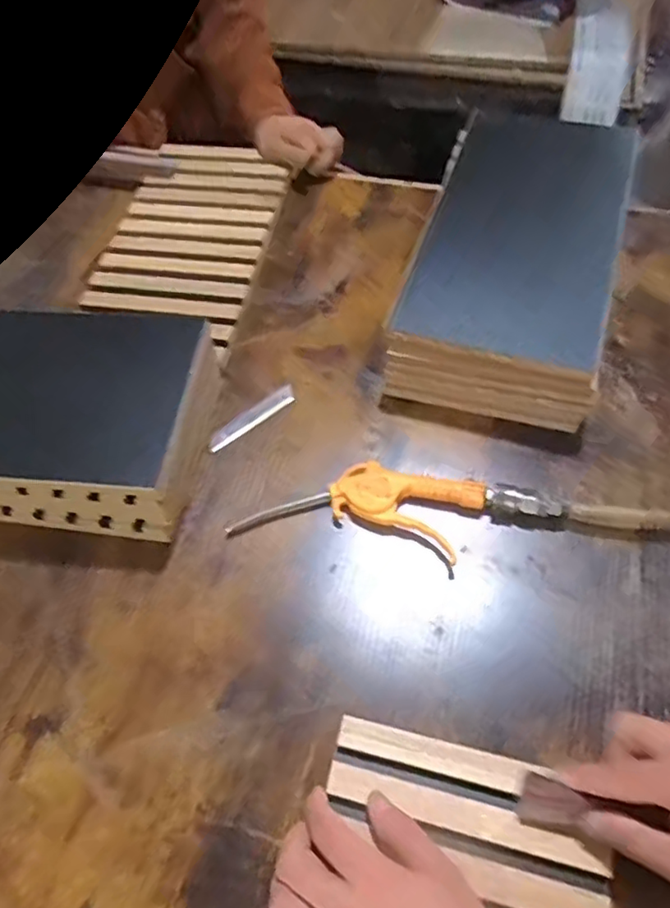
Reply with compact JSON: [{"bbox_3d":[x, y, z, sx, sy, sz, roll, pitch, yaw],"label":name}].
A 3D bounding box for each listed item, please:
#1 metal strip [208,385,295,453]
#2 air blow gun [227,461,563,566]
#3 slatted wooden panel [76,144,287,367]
[{"bbox_3d":[-0.081,-0.036,0.606,0.101,0.004,0.020,-35,62,-17],"label":"metal strip"},{"bbox_3d":[0.048,0.046,0.532,0.265,0.026,0.075,8,59,9],"label":"air blow gun"},{"bbox_3d":[-0.168,-0.257,0.734,0.181,0.026,0.319,8,59,9],"label":"slatted wooden panel"}]

